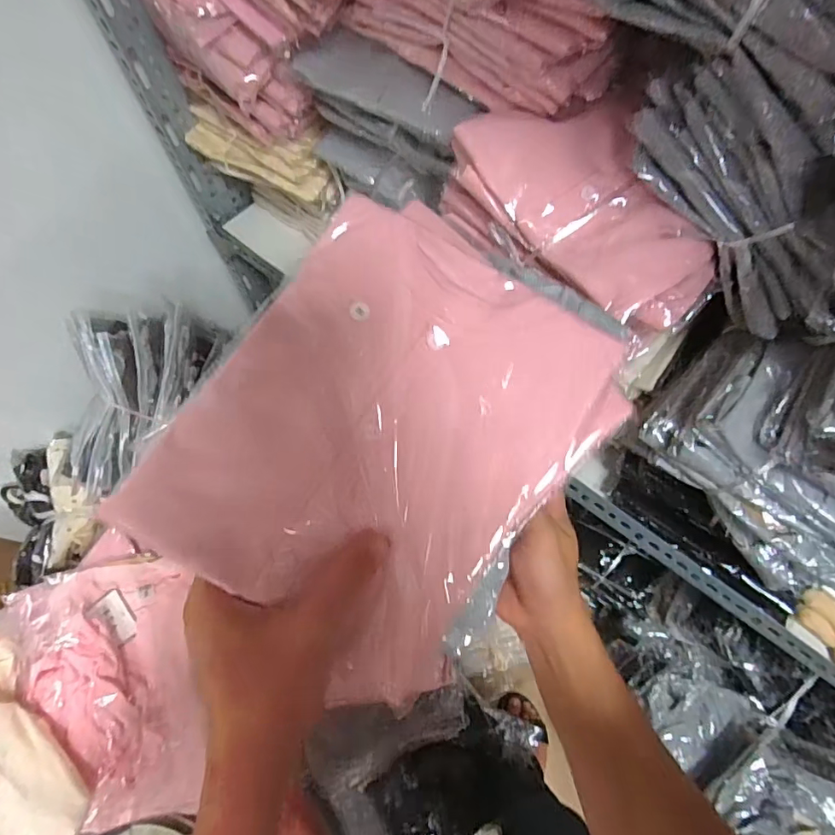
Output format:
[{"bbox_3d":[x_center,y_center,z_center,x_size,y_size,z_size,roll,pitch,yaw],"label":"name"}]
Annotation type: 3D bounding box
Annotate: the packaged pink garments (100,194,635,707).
[{"bbox_3d":[-0.011,0.003,0.297,0.202,0.061,0.265,33,71,13],"label":"packaged pink garments"}]

